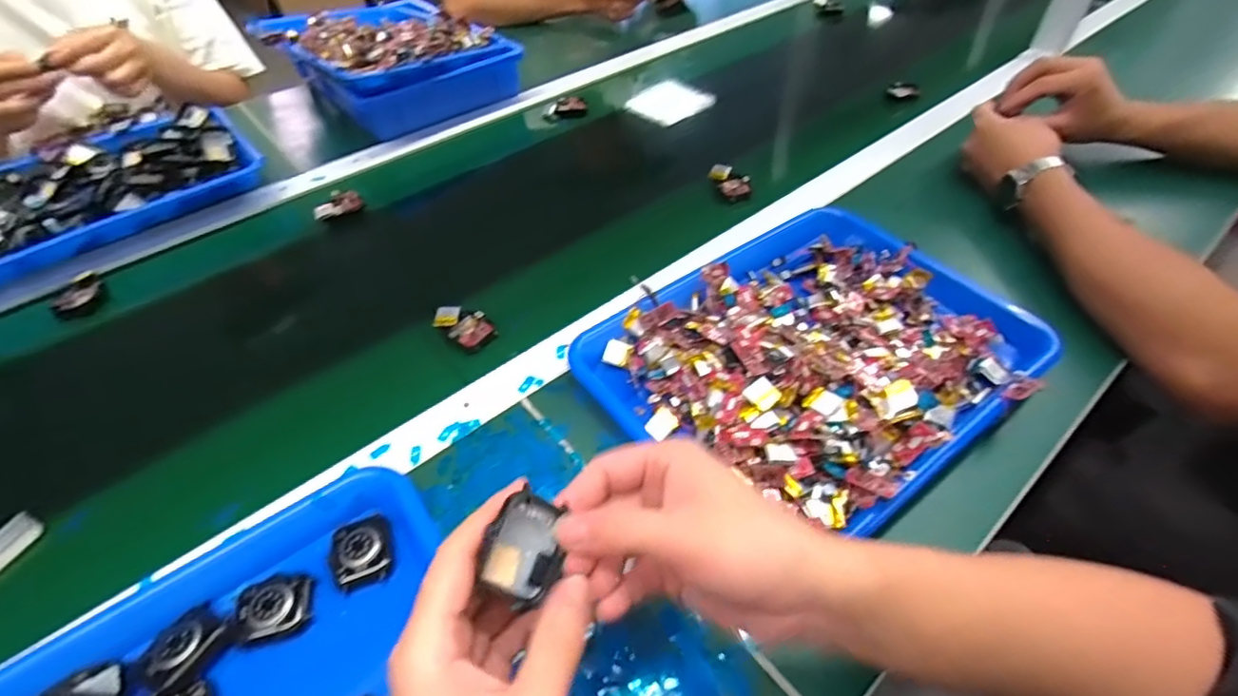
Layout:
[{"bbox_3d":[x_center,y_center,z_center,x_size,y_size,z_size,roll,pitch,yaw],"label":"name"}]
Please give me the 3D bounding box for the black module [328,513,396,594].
[{"bbox_3d":[-0.169,0.132,0.369,0.036,0.011,0.045,-20,51,-14],"label":"black module"}]

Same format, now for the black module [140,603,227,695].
[{"bbox_3d":[-0.254,0.174,0.327,0.032,0.012,0.042,20,53,19],"label":"black module"}]

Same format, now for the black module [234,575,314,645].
[{"bbox_3d":[-0.211,0.159,0.344,0.042,0.009,0.036,-16,50,-11],"label":"black module"}]

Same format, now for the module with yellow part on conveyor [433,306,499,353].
[{"bbox_3d":[-0.138,-0.021,0.506,0.057,0.014,0.038,32,57,27],"label":"module with yellow part on conveyor"}]

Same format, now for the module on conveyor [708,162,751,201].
[{"bbox_3d":[0.129,-0.192,0.650,0.034,0.015,0.059,-24,52,-17],"label":"module on conveyor"}]

